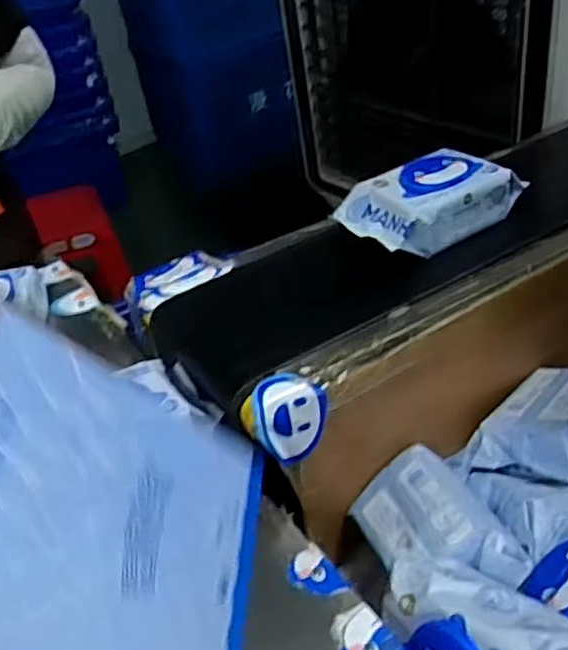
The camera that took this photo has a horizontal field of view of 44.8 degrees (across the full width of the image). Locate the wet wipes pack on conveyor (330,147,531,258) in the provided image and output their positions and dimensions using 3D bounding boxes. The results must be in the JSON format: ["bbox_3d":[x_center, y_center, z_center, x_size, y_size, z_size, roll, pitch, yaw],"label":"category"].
[{"bbox_3d":[0.180,-0.155,0.858,0.241,0.075,0.121,-32,43,-28],"label":"wet wipes pack on conveyor"}]

